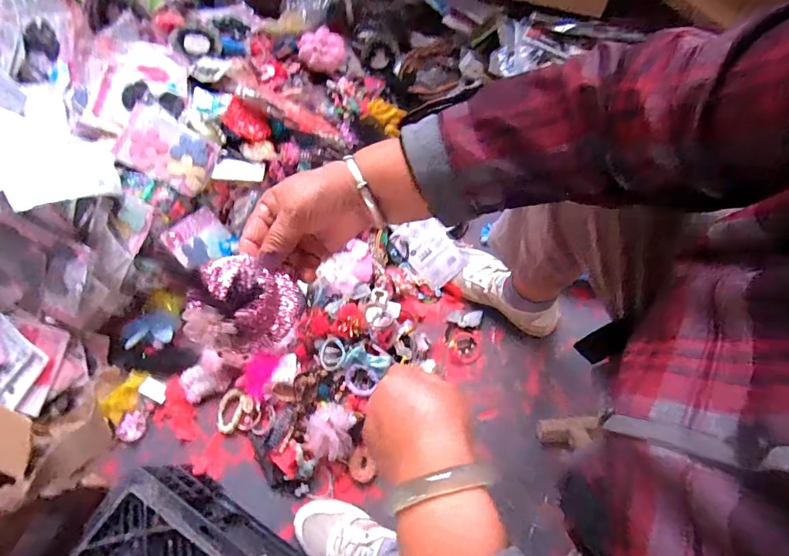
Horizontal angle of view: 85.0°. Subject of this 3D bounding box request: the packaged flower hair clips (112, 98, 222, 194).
[{"bbox_3d":[-0.373,-0.211,0.709,0.143,0.009,0.101,26,82,-14],"label":"packaged flower hair clips"}]

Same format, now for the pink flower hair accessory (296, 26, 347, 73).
[{"bbox_3d":[-0.153,-0.483,0.916,0.099,0.043,0.076,-15,70,-7],"label":"pink flower hair accessory"}]

